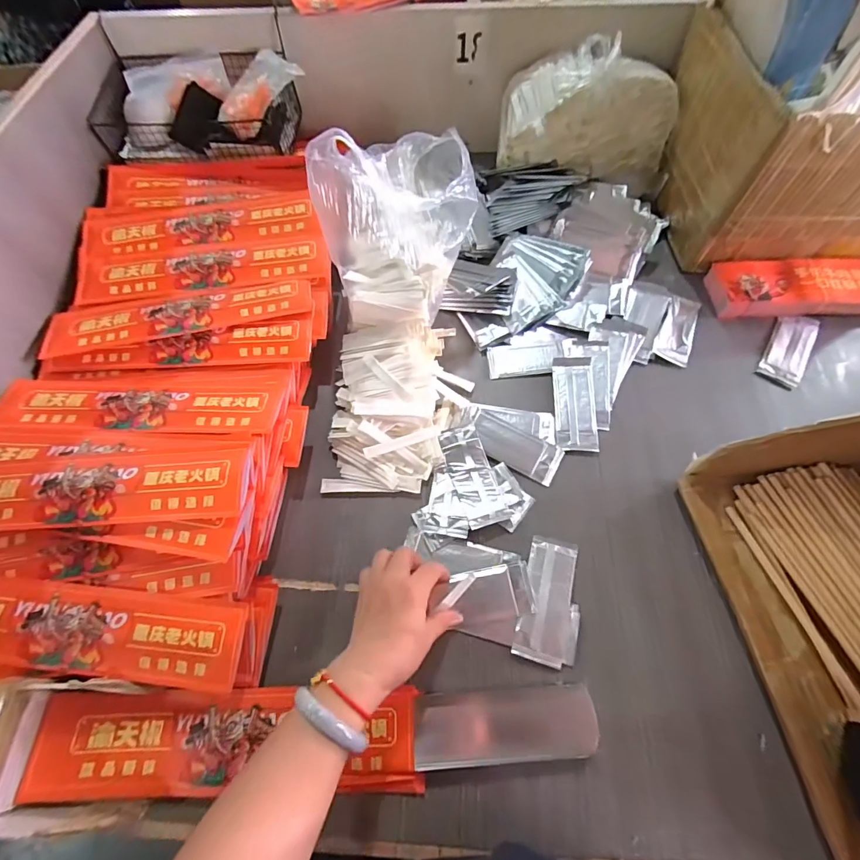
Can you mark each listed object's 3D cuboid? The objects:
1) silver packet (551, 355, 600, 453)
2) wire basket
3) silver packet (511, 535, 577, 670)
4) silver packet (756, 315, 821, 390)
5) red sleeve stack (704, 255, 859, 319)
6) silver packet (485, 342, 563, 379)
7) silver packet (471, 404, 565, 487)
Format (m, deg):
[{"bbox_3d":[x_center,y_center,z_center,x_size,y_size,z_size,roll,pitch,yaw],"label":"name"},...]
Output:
[{"bbox_3d":[0.184,-0.036,0.532,0.049,0.007,0.131,3,64,3],"label":"silver packet"},{"bbox_3d":[-0.340,-0.500,0.637,0.295,0.077,0.160,1,64,2],"label":"wire basket"},{"bbox_3d":[0.120,0.170,0.428,0.049,0.004,0.120,14,66,8],"label":"silver packet"},{"bbox_3d":[0.482,-0.109,0.563,0.049,0.007,0.128,31,69,16],"label":"silver packet"},{"bbox_3d":[0.571,-0.202,0.591,0.333,0.033,0.095,0,64,2],"label":"red sleeve stack"},{"bbox_3d":[0.130,-0.096,0.569,0.100,0.005,0.049,-4,64,0],"label":"silver packet"},{"bbox_3d":[0.096,0.018,0.505,0.120,0.009,0.052,28,68,14],"label":"silver packet"}]

